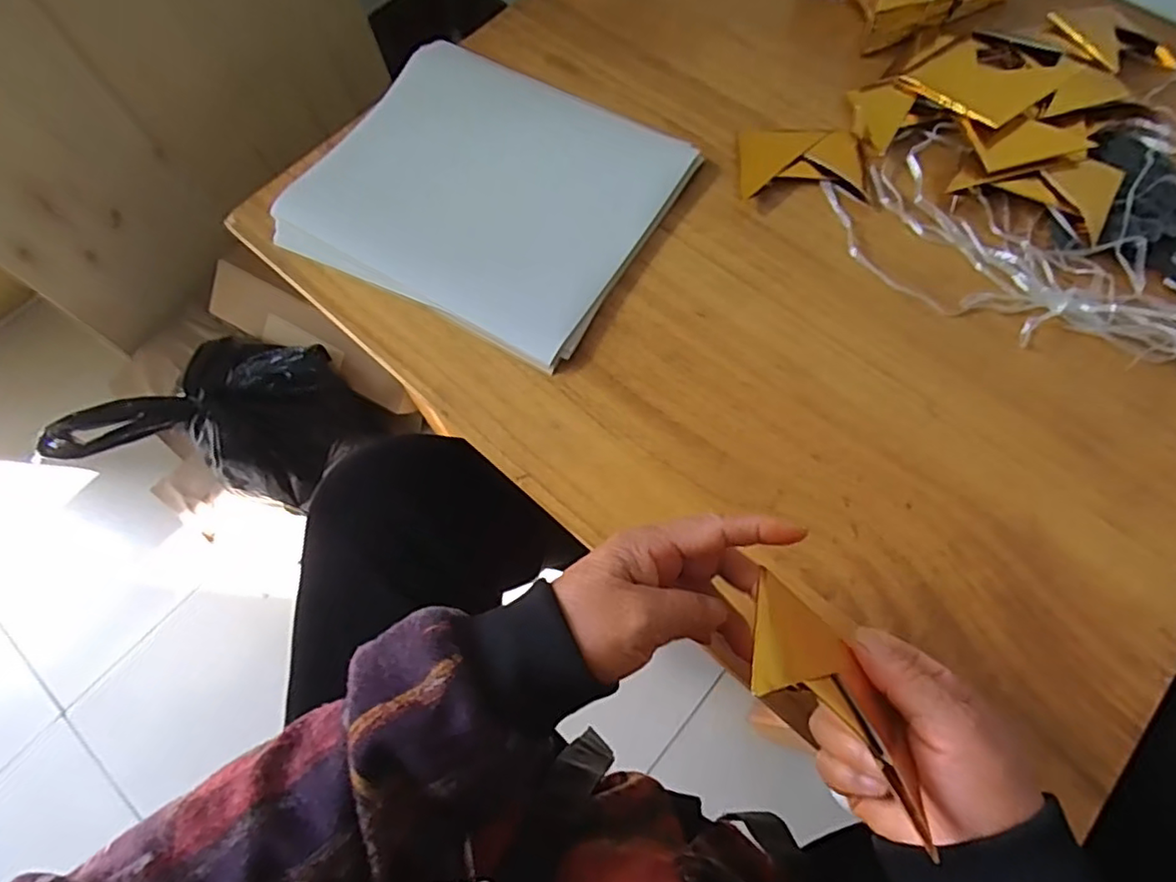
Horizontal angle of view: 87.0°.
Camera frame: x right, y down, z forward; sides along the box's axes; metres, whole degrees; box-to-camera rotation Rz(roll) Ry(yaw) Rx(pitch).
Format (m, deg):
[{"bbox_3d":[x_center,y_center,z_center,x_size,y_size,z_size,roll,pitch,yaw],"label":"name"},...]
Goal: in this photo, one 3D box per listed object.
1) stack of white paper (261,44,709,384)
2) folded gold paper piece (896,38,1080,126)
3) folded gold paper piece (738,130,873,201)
[{"bbox_3d":[-0.074,-0.195,0.477,0.252,0.016,0.220,29,73,12],"label":"stack of white paper"},{"bbox_3d":[0.297,-0.276,0.467,0.082,0.012,0.092,-36,61,-6],"label":"folded gold paper piece"},{"bbox_3d":[0.165,-0.215,0.478,0.094,0.010,0.067,4,69,3],"label":"folded gold paper piece"}]

